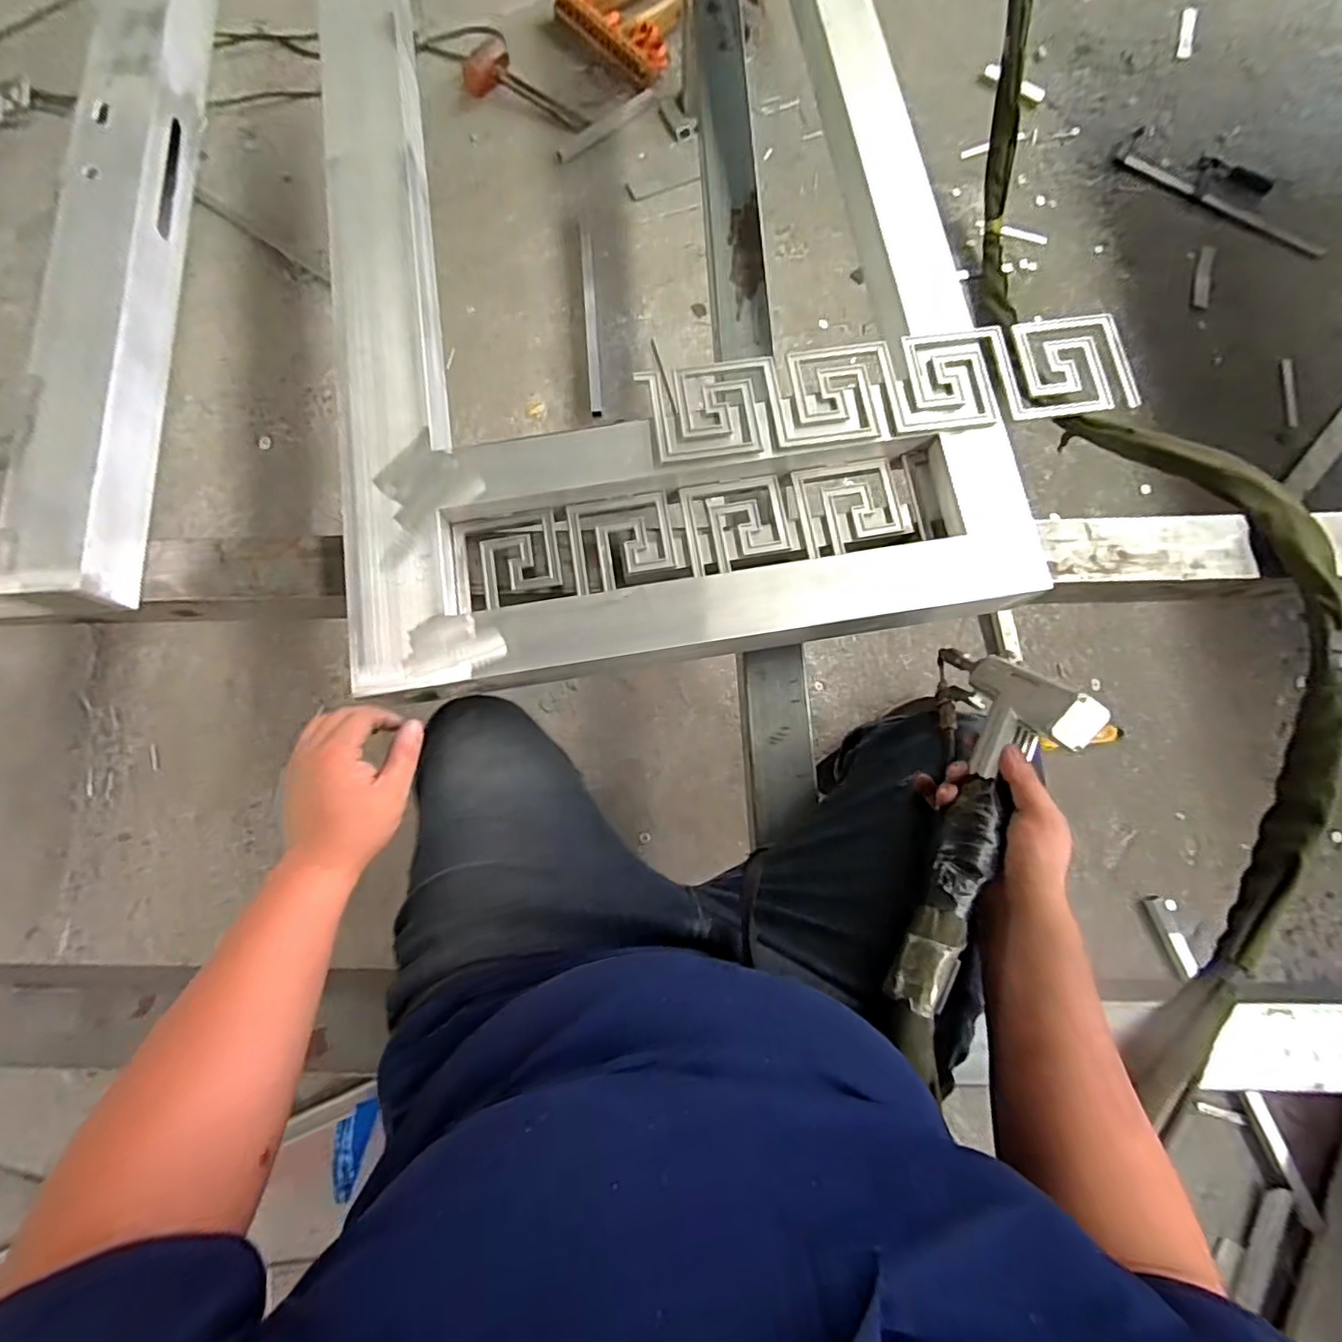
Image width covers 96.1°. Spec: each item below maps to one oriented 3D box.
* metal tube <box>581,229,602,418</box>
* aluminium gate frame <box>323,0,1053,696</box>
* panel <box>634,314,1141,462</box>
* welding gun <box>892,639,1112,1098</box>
[{"bbox_3d":[-0.166,-0.723,1.242,0.026,0.020,0.441,-5,78,1],"label":"metal tube"},{"bbox_3d":[-0.071,-0.728,0.775,0.722,0.064,1.469,-9,78,0],"label":"aluminium gate frame"},{"bbox_3d":[0.235,-0.308,0.656,0.511,0.026,0.118,-6,78,0],"label":"panel"},{"bbox_3d":[0.253,0.114,0.492,0.060,0.174,0.384,24,64,6],"label":"welding gun"}]

